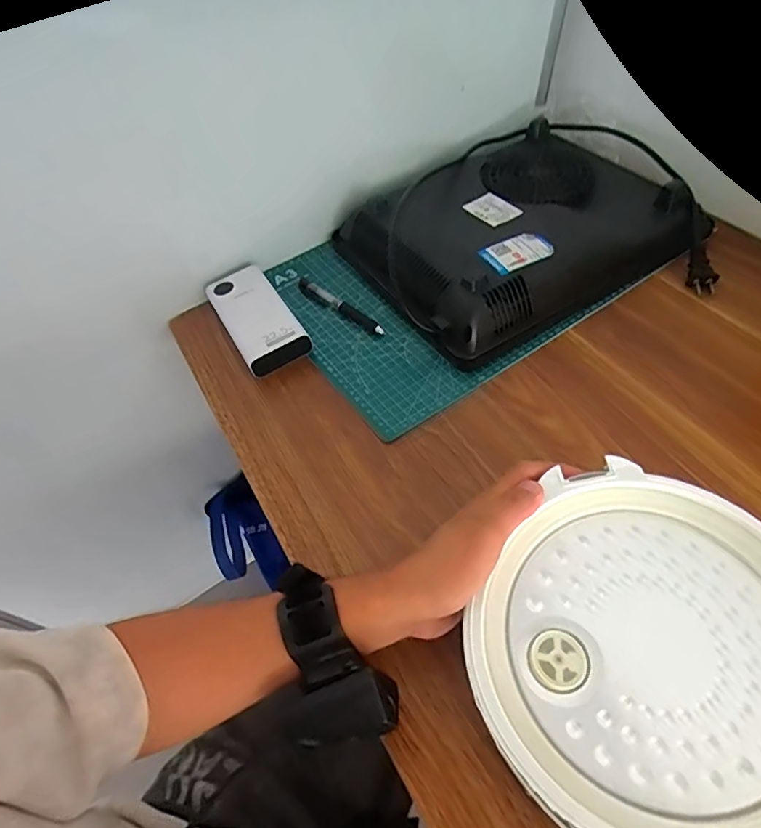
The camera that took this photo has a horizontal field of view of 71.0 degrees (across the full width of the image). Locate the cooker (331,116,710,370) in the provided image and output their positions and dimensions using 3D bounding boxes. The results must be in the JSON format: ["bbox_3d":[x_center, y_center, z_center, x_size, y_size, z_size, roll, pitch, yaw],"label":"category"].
[{"bbox_3d":[0.149,-0.214,0.597,0.354,0.071,0.272,-27,54,-15],"label":"cooker"}]

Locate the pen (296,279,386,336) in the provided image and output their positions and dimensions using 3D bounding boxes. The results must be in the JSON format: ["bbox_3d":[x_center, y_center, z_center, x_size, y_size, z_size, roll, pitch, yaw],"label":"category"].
[{"bbox_3d":[-0.046,-0.120,0.583,0.015,0.010,0.139,-39,58,-23],"label":"pen"}]

